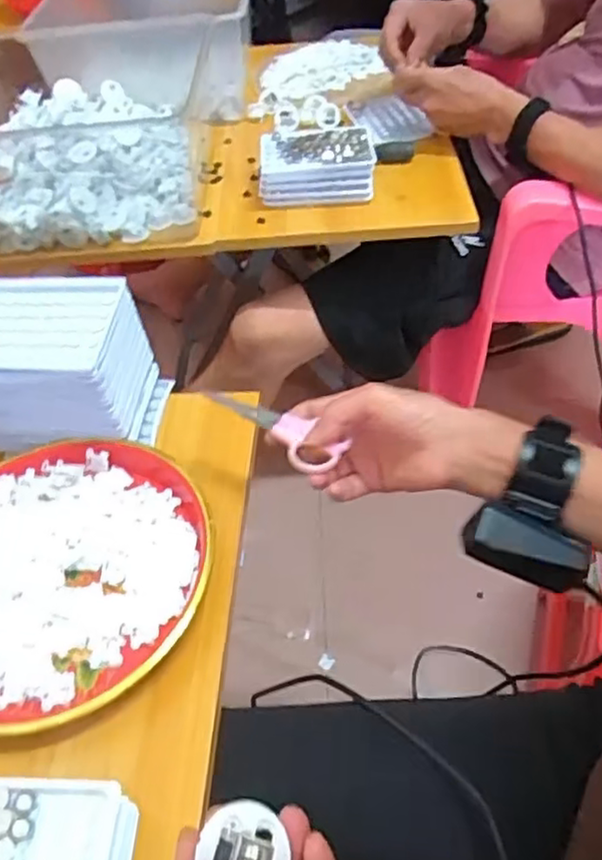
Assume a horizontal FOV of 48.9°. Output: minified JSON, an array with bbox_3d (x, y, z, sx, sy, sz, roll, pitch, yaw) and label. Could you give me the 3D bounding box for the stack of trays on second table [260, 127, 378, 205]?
[{"bbox_3d":[0.020,-0.311,0.787,0.132,0.055,0.085,0,50,5],"label":"stack of trays on second table"}]

